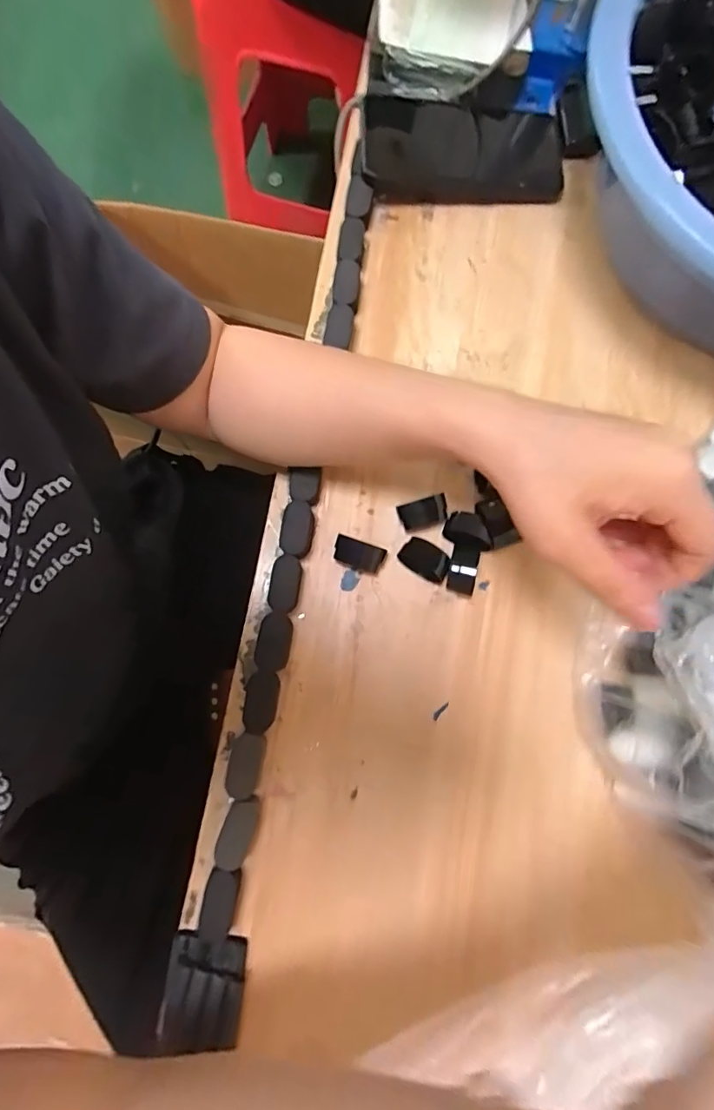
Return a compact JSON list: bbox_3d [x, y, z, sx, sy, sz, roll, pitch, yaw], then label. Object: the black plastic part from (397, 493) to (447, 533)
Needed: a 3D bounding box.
[{"bbox_3d":[0.045,-0.027,0.337,0.032,0.019,0.017,-17,80,-3],"label":"black plastic part"}]

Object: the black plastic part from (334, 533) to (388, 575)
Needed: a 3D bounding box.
[{"bbox_3d":[0.001,0.000,0.330,0.033,0.018,0.016,19,80,3],"label":"black plastic part"}]

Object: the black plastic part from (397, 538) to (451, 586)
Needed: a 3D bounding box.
[{"bbox_3d":[0.046,0.004,0.332,0.034,0.013,0.020,36,82,6],"label":"black plastic part"}]

